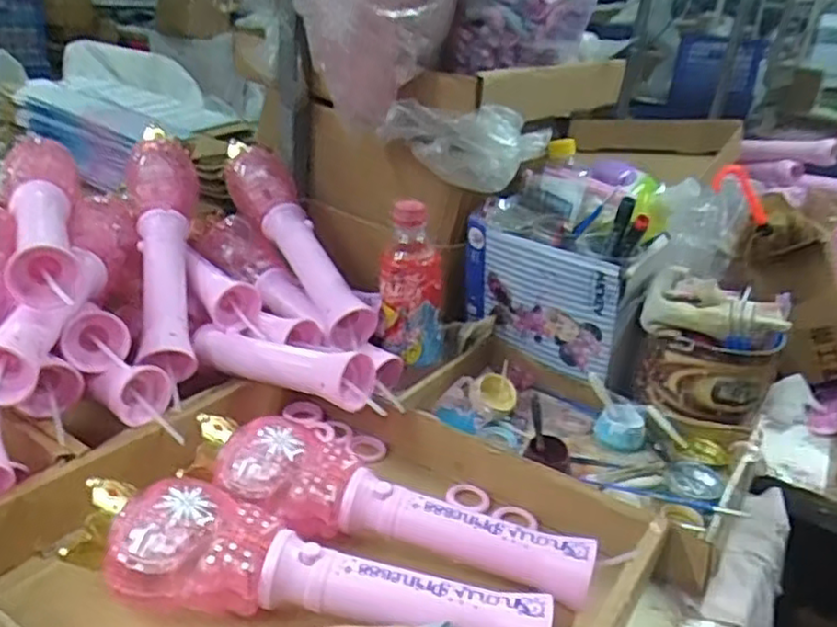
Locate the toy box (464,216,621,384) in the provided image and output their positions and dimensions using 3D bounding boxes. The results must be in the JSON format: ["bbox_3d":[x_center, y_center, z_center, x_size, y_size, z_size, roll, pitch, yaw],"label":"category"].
[{"bbox_3d":[0.121,-0.014,0.728,0.173,0.132,0.021,22,29,30],"label":"toy box"}]

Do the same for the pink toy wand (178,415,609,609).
[{"bbox_3d":[-0.025,0.143,0.515,0.306,0.053,0.070,14,26,15],"label":"pink toy wand"}]

